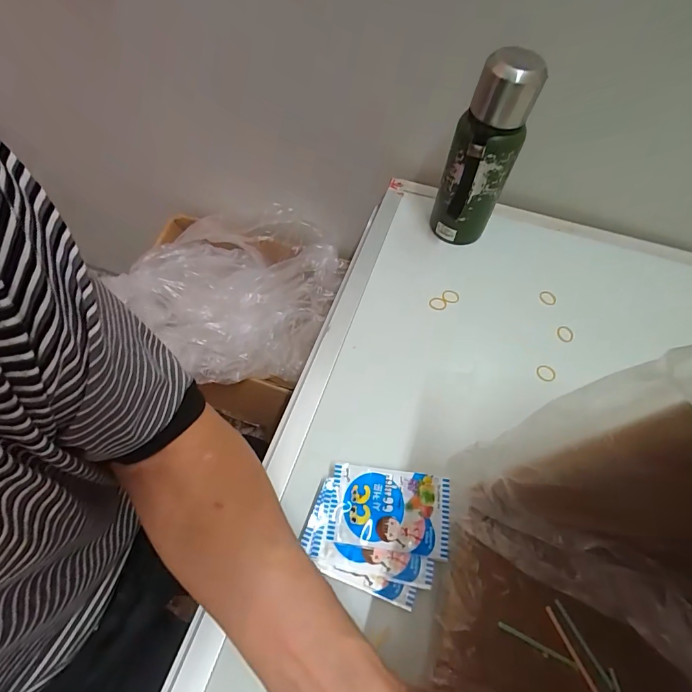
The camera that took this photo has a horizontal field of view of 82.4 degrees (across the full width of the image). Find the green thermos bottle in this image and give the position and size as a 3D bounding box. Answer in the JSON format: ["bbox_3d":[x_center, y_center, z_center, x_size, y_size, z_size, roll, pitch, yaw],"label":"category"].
[{"bbox_3d":[0.155,-0.212,0.459,0.072,0.211,0.066,16,60,6],"label":"green thermos bottle"}]

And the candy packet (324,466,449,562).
[{"bbox_3d":[0.037,0.143,0.347,0.102,0.010,0.065,4,74,10],"label":"candy packet"}]

